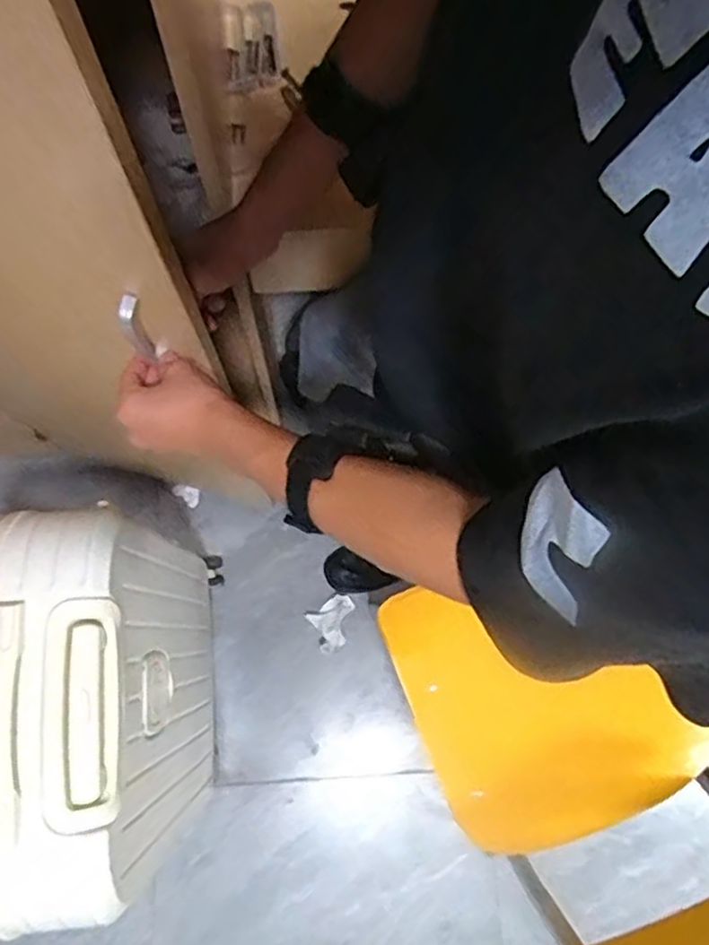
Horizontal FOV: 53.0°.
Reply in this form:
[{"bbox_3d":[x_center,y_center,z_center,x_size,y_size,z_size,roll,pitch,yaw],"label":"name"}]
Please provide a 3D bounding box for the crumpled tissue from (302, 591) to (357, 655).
[{"bbox_3d":[-0.035,0.272,1.281,0.088,0.023,0.082,-28,79,-8],"label":"crumpled tissue"}]

